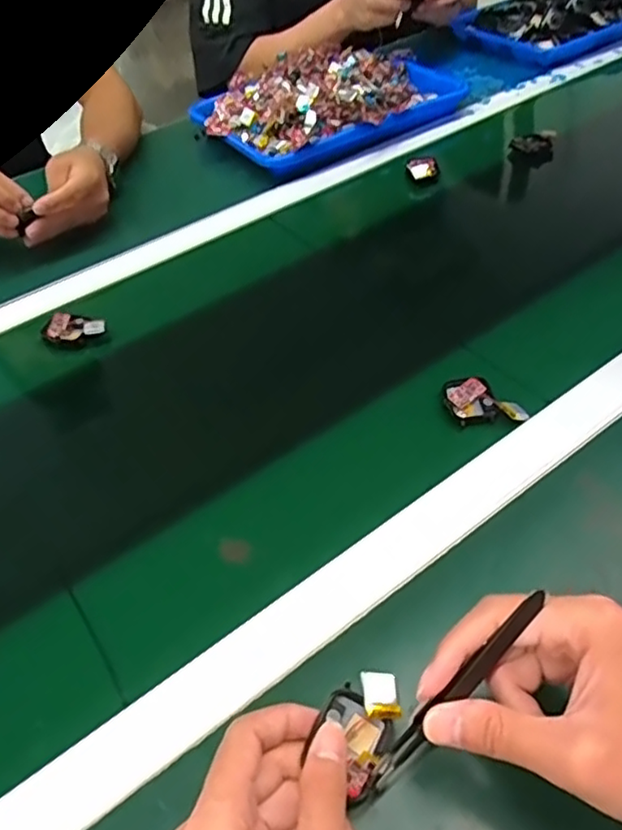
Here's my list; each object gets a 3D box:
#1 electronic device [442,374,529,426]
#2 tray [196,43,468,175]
[{"bbox_3d":[0.131,-0.009,0.485,0.042,0.011,0.062,-28,51,-19],"label":"electronic device"},{"bbox_3d":[0.025,-0.442,0.859,0.347,0.065,0.248,-25,49,-17],"label":"tray"}]

